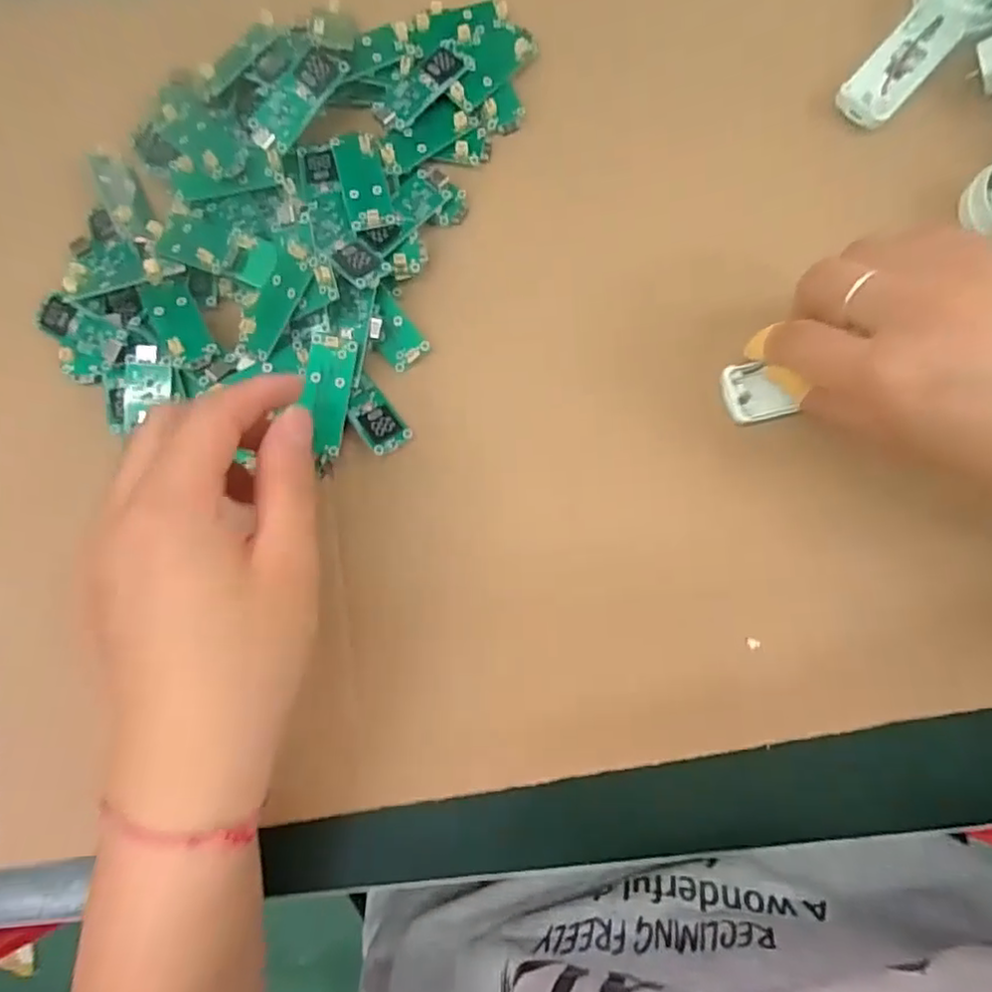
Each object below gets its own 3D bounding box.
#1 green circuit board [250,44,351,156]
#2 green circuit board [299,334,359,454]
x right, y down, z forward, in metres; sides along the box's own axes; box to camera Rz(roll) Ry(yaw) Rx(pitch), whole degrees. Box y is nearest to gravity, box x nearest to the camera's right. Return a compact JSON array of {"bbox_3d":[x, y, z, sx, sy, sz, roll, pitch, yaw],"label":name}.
[{"bbox_3d":[-0.087,-0.172,0.274,0.019,0.005,0.048,37,91,-11],"label":"green circuit board"},{"bbox_3d":[-0.070,-0.042,0.262,0.018,0.004,0.048,10,96,-7],"label":"green circuit board"}]

